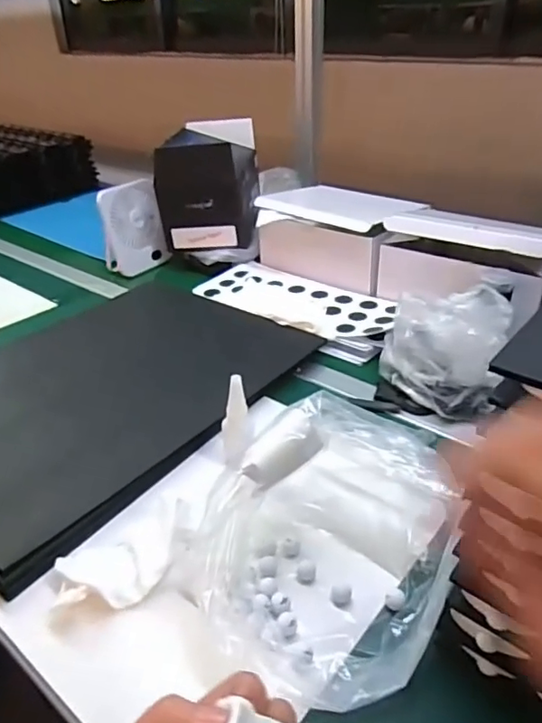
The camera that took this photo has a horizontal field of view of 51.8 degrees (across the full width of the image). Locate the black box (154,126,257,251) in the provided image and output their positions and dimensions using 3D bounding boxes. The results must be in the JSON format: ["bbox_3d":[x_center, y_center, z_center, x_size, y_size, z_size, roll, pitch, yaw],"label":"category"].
[{"bbox_3d":[-0.113,-0.327,1.057,0.170,0.182,0.164,1,31,5],"label":"black box"}]

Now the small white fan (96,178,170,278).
[{"bbox_3d":[-0.266,-0.256,1.068,0.035,0.165,0.136,-2,16,38],"label":"small white fan"}]

